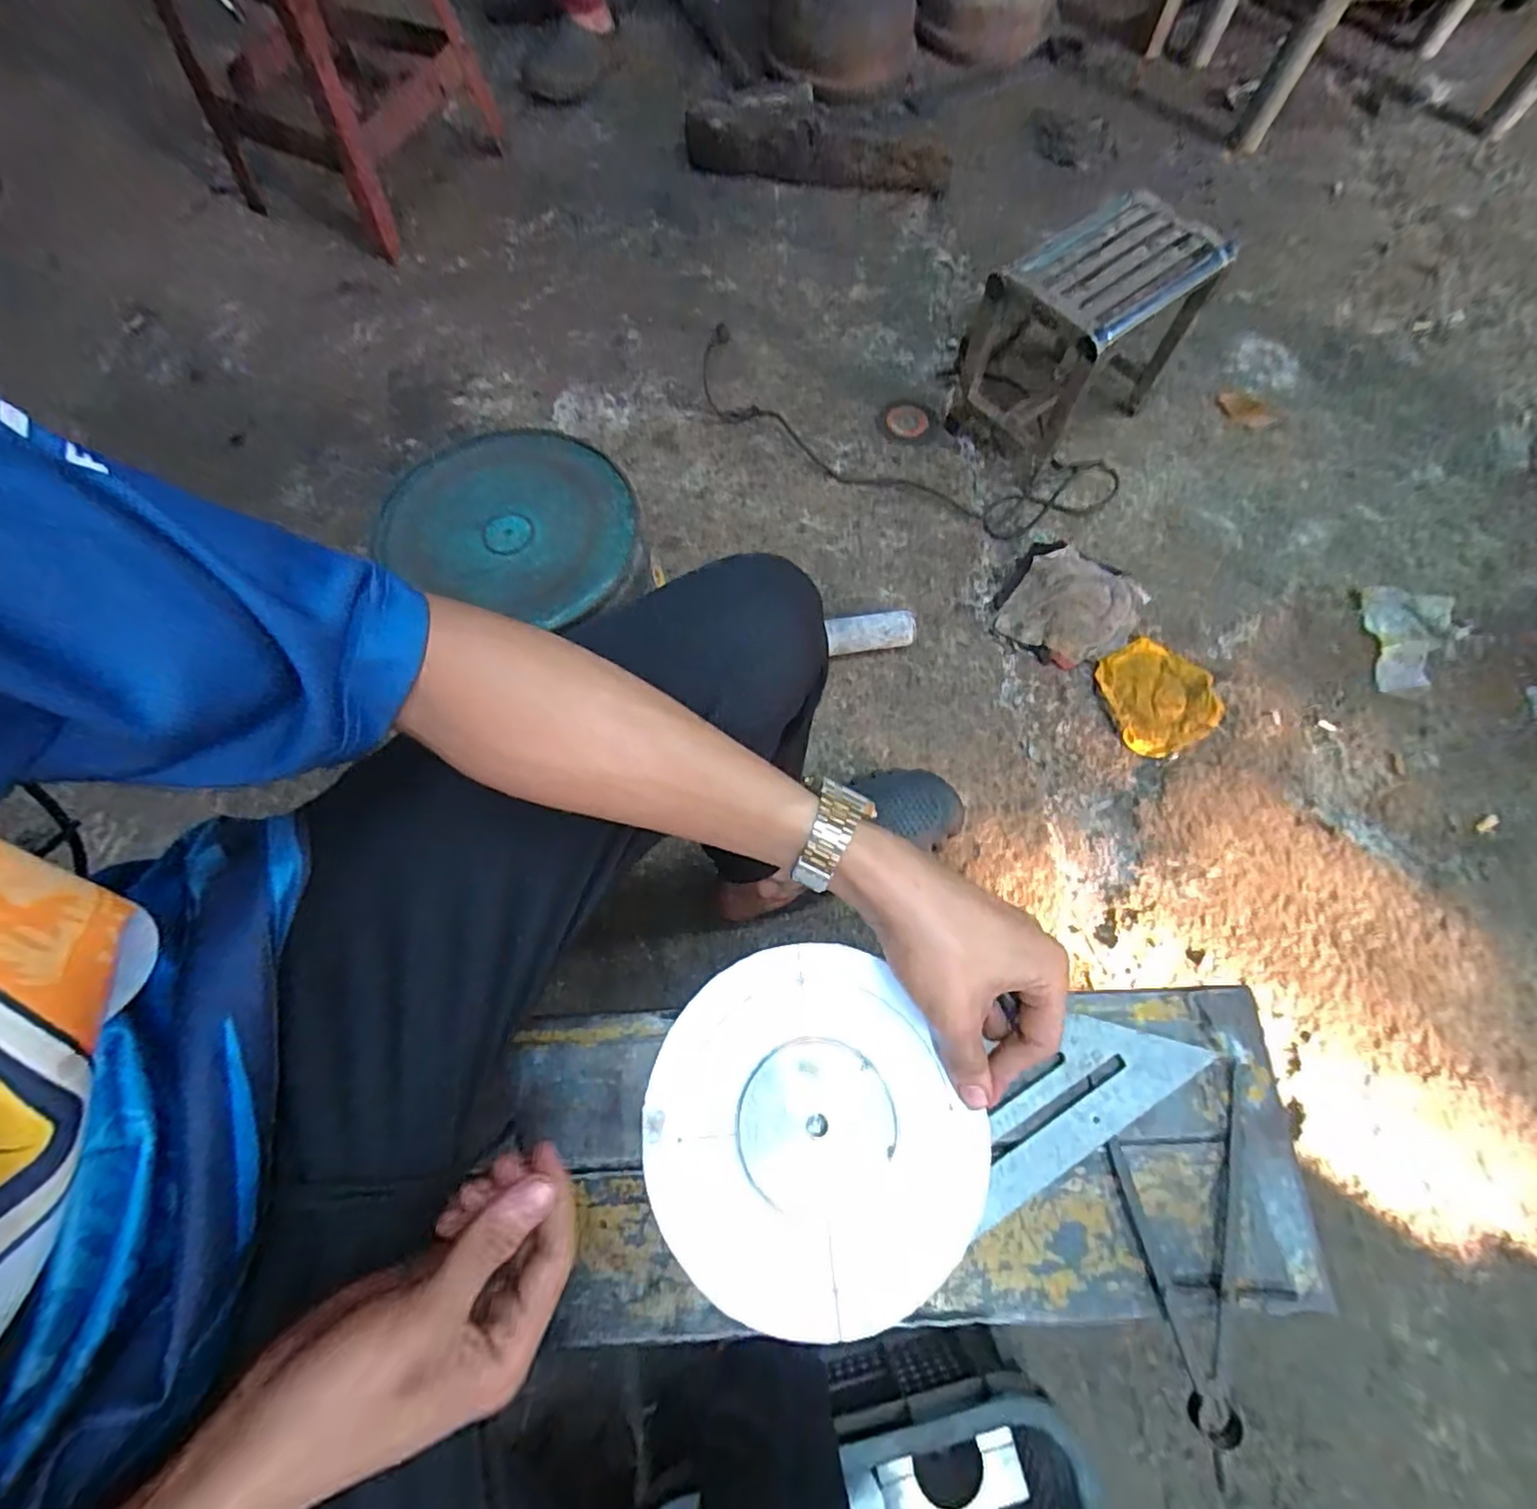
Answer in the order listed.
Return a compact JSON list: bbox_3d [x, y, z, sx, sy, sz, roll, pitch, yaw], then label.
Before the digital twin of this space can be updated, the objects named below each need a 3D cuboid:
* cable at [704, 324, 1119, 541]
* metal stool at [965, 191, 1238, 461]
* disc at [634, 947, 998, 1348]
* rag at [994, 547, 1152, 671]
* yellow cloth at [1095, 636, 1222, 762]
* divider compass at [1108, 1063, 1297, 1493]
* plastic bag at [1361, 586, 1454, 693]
[{"bbox_3d":[0.198,-0.520,1.056,0.729,0.041,0.199,23,76,6],"label":"cable"},{"bbox_3d":[0.486,-0.655,1.016,0.326,0.245,0.198,-33,73,-14],"label":"metal stool"},{"bbox_3d":[0.018,0.181,0.309,0.147,0.008,0.158,1,69,-2],"label":"disc"},{"bbox_3d":[0.462,-0.222,0.980,0.175,0.021,0.173,33,71,10],"label":"rag"},{"bbox_3d":[0.562,-0.088,0.940,0.160,0.017,0.165,-21,71,-10],"label":"yellow cloth"},{"bbox_3d":[0.298,0.332,0.430,0.103,0.011,0.204,-8,69,-5],"label":"divider compass"},{"bbox_3d":[0.994,-0.175,0.990,0.151,0.030,0.187,10,69,2],"label":"plastic bag"}]

